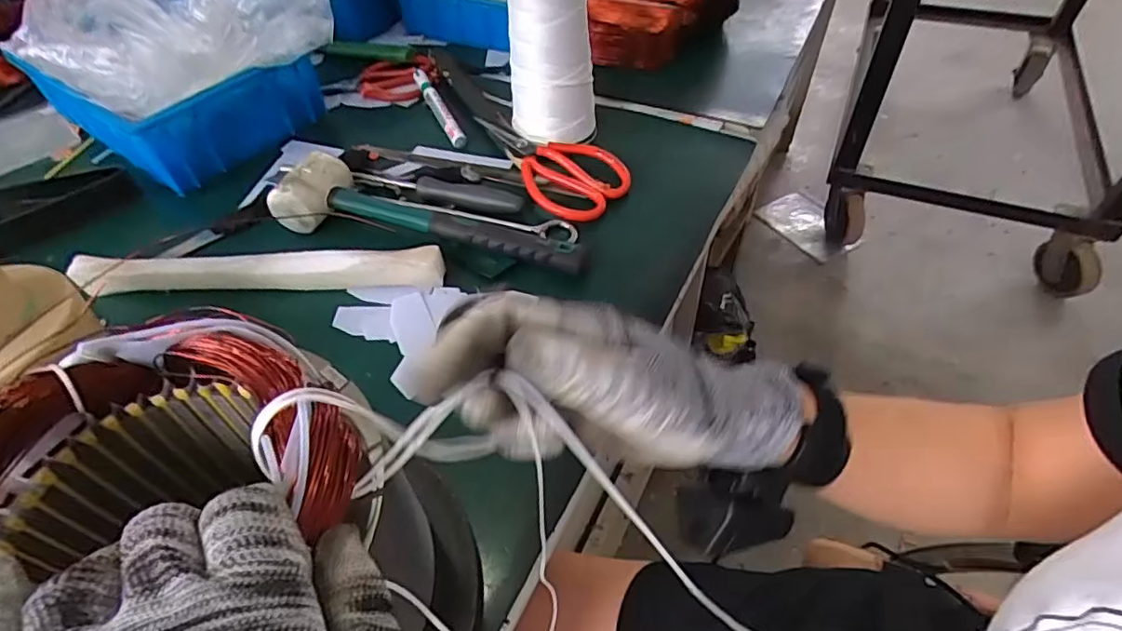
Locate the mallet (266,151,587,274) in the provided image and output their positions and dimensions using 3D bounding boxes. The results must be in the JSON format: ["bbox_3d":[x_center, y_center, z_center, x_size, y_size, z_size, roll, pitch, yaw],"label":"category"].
[{"bbox_3d":[-0.111,-0.091,0.500,0.272,0.044,0.062,9,49,10],"label":"mallet"}]

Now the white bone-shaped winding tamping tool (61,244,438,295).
[{"bbox_3d":[-0.244,-0.035,0.473,0.295,0.032,0.019,-2,50,1],"label":"white bone-shaped winding tamping tool"}]

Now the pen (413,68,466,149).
[{"bbox_3d":[-0.135,-0.231,0.638,0.015,0.016,0.136,-20,50,-15],"label":"pen"}]

